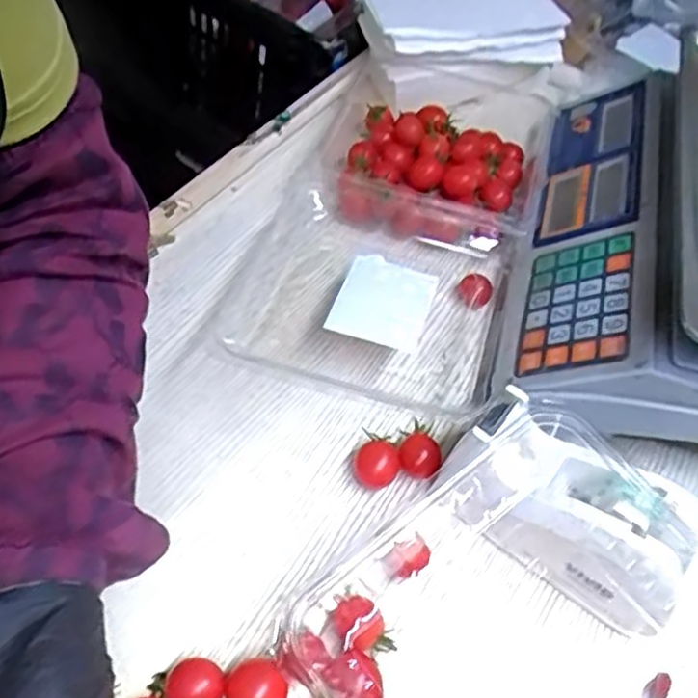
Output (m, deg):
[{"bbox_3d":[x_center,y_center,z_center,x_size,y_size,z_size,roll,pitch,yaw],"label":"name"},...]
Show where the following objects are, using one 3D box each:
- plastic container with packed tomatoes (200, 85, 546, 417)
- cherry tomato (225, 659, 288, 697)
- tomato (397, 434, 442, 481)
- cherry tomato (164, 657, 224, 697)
[{"bbox_3d":[0.033,-0.094,0.533,0.191,0.058,0.347,16,53,6],"label":"plastic container with packed tomatoes"},{"bbox_3d":[-0.045,0.170,0.344,0.029,0.026,0.026,30,56,16],"label":"cherry tomato"},{"bbox_3d":[0.042,0.067,0.427,0.025,0.019,0.024,19,54,9],"label":"tomato"},{"bbox_3d":[-0.075,0.166,0.343,0.027,0.021,0.025,3,53,-4],"label":"cherry tomato"}]

